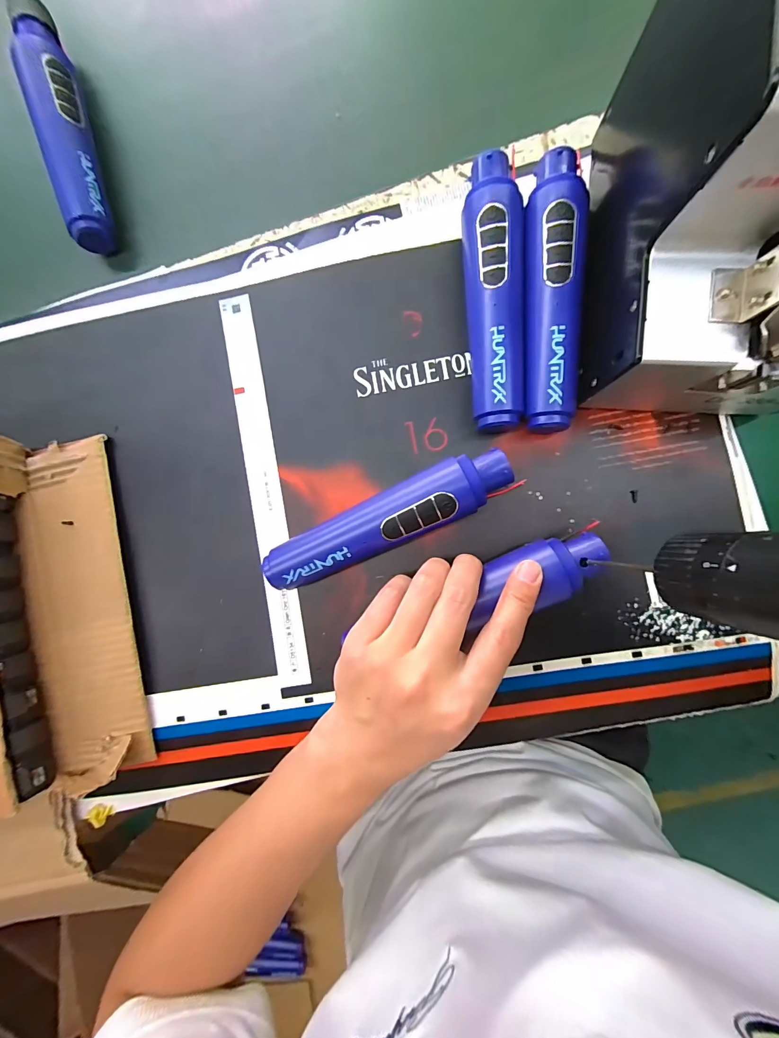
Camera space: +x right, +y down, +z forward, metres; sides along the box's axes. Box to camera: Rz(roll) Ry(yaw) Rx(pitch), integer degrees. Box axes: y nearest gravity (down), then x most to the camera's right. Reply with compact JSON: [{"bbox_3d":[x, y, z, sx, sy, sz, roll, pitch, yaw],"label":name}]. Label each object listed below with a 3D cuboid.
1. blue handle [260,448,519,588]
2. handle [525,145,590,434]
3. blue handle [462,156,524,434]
[{"bbox_3d":[-0.001,0.002,0.257,0.169,0.039,0.035,-24,86,4],"label":"blue handle"},{"bbox_3d":[0.106,-0.147,0.248,0.035,0.039,0.175,2,88,5],"label":"handle"},{"bbox_3d":[0.071,-0.147,0.251,0.037,0.037,0.175,-3,88,5],"label":"blue handle"}]

